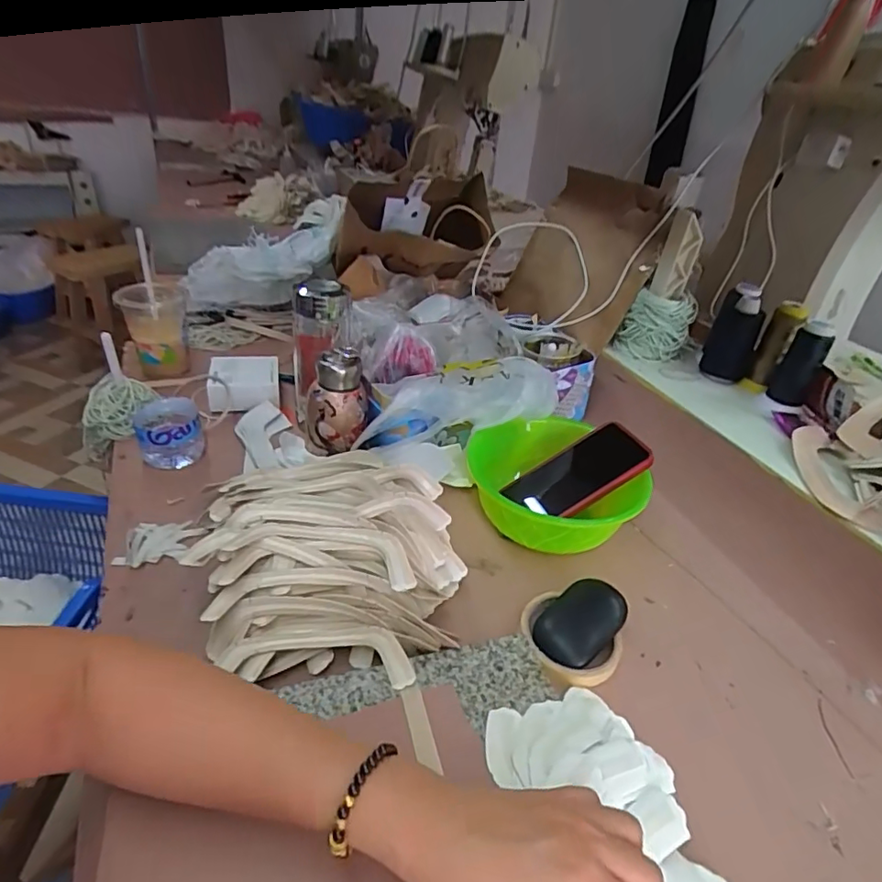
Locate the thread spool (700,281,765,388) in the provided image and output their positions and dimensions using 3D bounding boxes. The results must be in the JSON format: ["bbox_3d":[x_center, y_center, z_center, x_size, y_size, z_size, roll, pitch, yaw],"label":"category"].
[{"bbox_3d":[0.406,-0.146,0.764,0.062,0.116,0.054,21,36,22],"label":"thread spool"}]

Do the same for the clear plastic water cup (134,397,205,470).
[{"bbox_3d":[-0.324,-0.008,0.658,0.071,0.058,0.081,-9,36,-22],"label":"clear plastic water cup"}]

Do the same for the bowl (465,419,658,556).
[{"bbox_3d":[0.116,0.056,0.604,0.179,0.080,0.179,4,33,-3],"label":"bowl"}]

